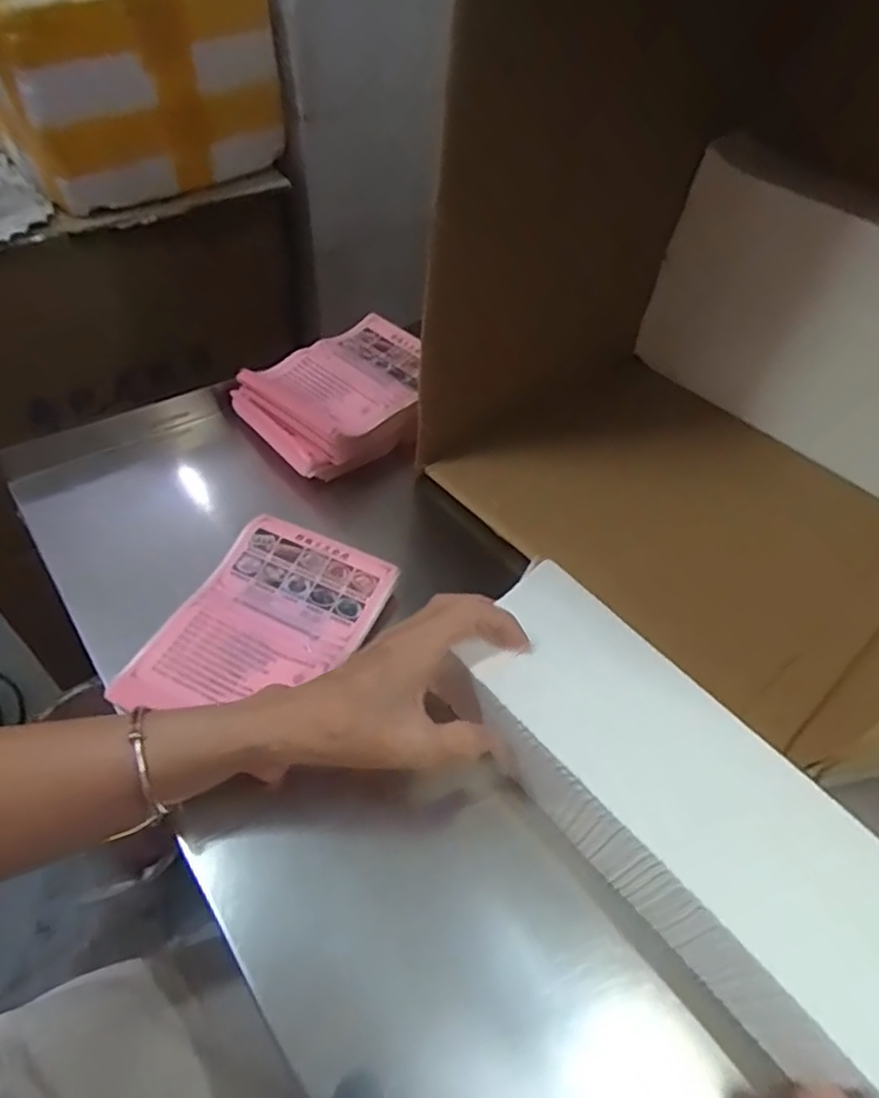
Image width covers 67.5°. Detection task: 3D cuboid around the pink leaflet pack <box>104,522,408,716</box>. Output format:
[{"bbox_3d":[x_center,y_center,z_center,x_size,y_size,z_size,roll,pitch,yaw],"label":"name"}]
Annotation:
[{"bbox_3d":[-0.119,0.054,0.454,0.121,0.021,0.161,22,52,13],"label":"pink leaflet pack"}]

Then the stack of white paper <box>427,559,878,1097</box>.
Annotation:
[{"bbox_3d":[0.147,0.159,0.364,0.117,0.073,0.352,-33,59,-27],"label":"stack of white paper"}]

